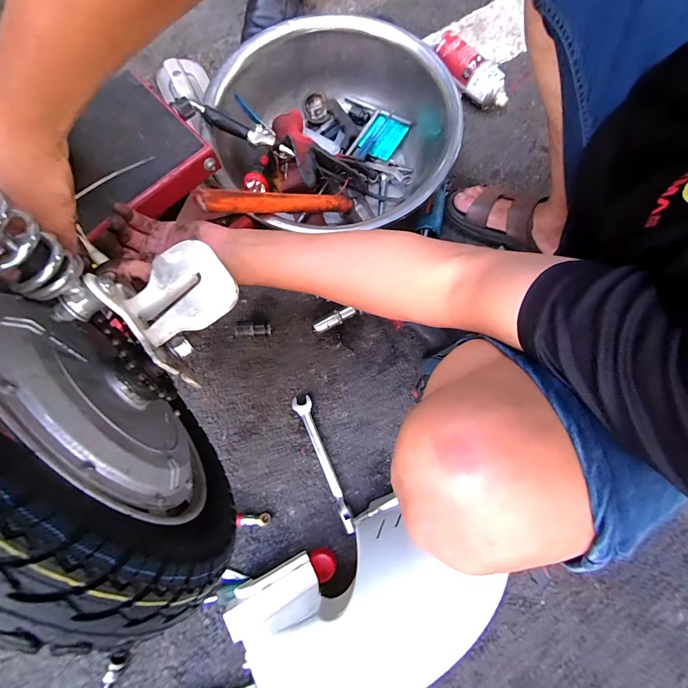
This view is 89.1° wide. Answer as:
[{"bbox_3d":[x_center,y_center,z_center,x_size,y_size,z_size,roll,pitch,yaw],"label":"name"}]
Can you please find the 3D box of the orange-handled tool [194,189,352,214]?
[{"bbox_3d":[-0.088,-0.222,0.549,0.281,0.026,0.030,-20,74,-42],"label":"orange-handled tool"}]

